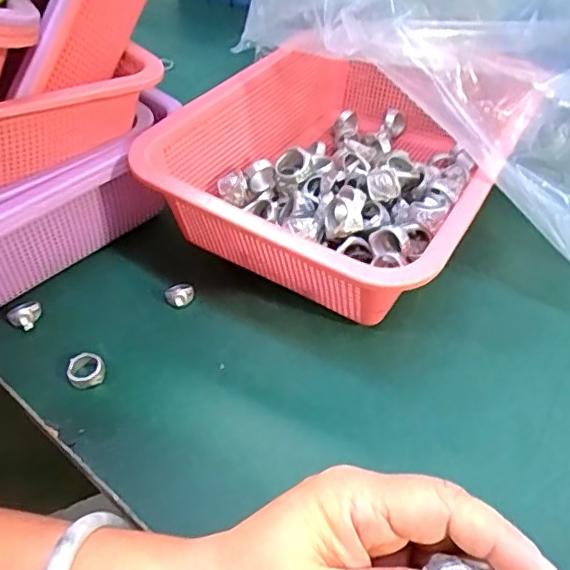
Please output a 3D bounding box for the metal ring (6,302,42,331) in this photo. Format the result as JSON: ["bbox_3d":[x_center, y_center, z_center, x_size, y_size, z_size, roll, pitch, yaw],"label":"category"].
[{"bbox_3d":[-0.184,0.020,0.415,0.018,0.016,0.019,16,47,20],"label":"metal ring"}]

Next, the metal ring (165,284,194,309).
[{"bbox_3d":[-0.077,0.008,0.423,0.020,0.015,0.016,5,44,10],"label":"metal ring"}]

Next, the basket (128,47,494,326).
[{"bbox_3d":[0.058,-0.097,0.462,0.222,0.098,0.301,23,50,26],"label":"basket"}]

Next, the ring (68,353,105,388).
[{"bbox_3d":[-0.126,0.054,0.374,0.021,0.013,0.019,-10,44,-6],"label":"ring"}]

